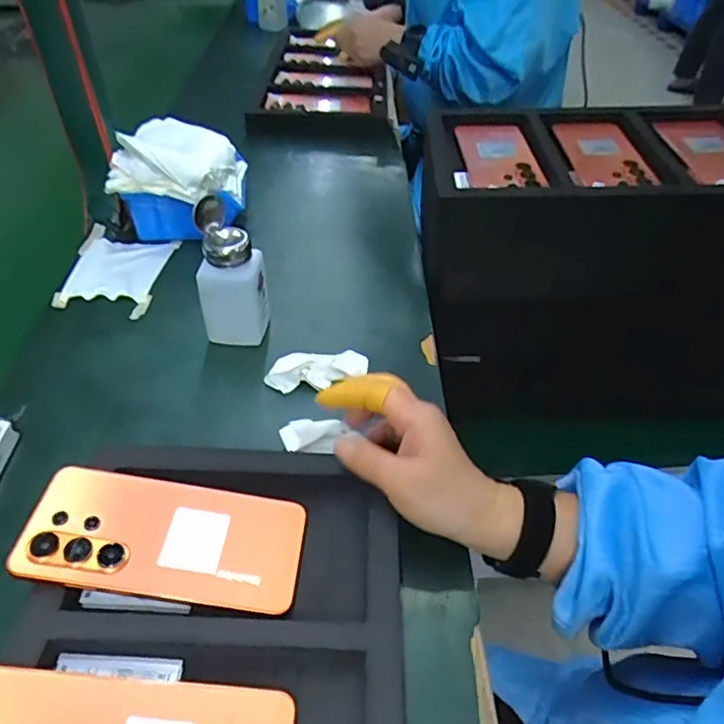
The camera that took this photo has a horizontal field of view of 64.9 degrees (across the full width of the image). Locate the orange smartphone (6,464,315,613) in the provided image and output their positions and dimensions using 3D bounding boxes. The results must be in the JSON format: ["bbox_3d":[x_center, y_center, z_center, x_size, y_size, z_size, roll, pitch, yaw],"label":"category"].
[{"bbox_3d":[-0.125,0.112,0.370,0.169,0.006,0.079,11,45,-4],"label":"orange smartphone"}]

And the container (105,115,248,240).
[{"bbox_3d":[-0.203,-0.213,0.667,0.137,0.113,0.119,5,43,5],"label":"container"}]

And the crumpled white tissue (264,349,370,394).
[{"bbox_3d":[-0.040,0.007,0.511,0.089,0.028,0.031,-2,43,-2],"label":"crumpled white tissue"}]

